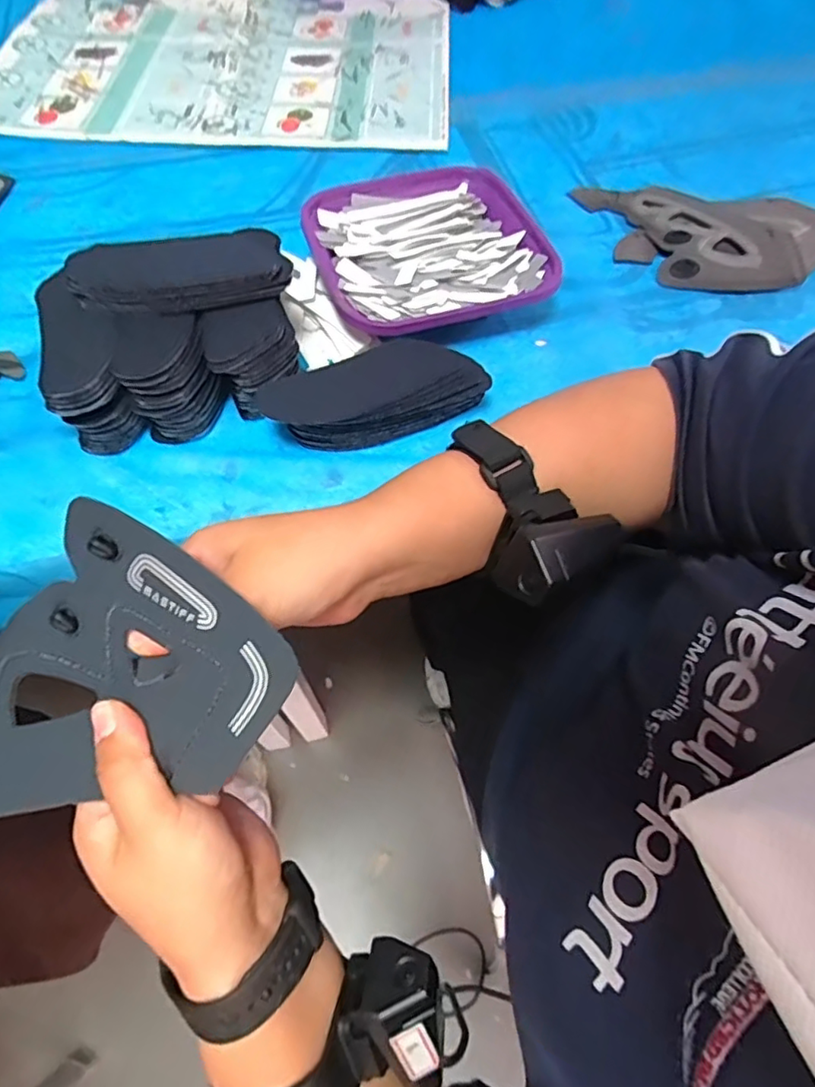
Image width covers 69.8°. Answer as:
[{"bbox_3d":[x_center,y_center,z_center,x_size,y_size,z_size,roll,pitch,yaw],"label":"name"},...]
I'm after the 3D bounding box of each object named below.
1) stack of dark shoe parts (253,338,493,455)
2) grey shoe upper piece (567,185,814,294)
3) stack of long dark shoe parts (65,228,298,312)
[{"bbox_3d":[-0.021,-0.104,0.416,0.158,0.040,0.059,-16,61,-9],"label":"stack of dark shoe parts"},{"bbox_3d":[0.286,-0.284,0.539,0.234,0.015,0.147,4,59,2],"label":"grey shoe upper piece"},{"bbox_3d":[-0.159,-0.191,0.408,0.148,0.021,0.062,-5,62,-3],"label":"stack of long dark shoe parts"}]

